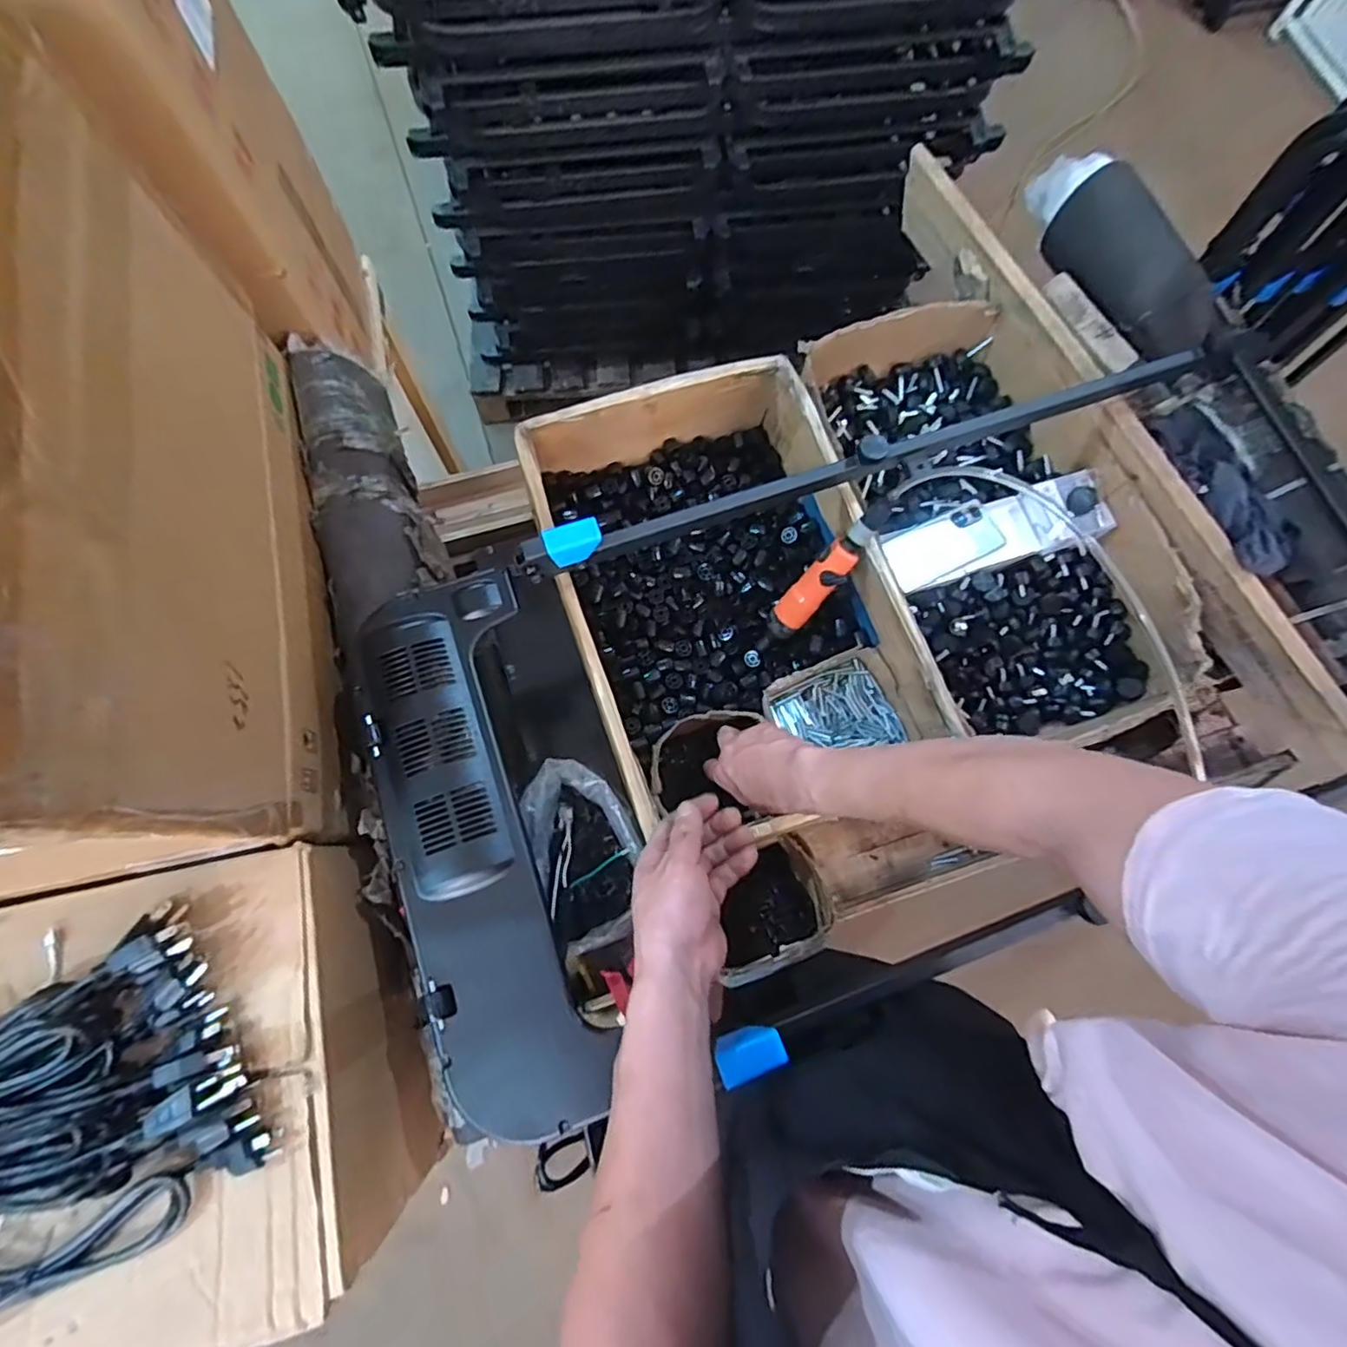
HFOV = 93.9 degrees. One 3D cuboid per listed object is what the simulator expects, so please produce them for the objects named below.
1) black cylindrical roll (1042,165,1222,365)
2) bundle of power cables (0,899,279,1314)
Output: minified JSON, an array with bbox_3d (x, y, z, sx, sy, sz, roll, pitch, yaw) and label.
[{"bbox_3d":[0.614,-0.533,0.836,0.088,0.092,0.290,-17,76,-6],"label":"black cylindrical roll"},{"bbox_3d":[-0.505,0.336,0.459,0.340,0.050,0.243,-22,77,-7],"label":"bundle of power cables"}]

